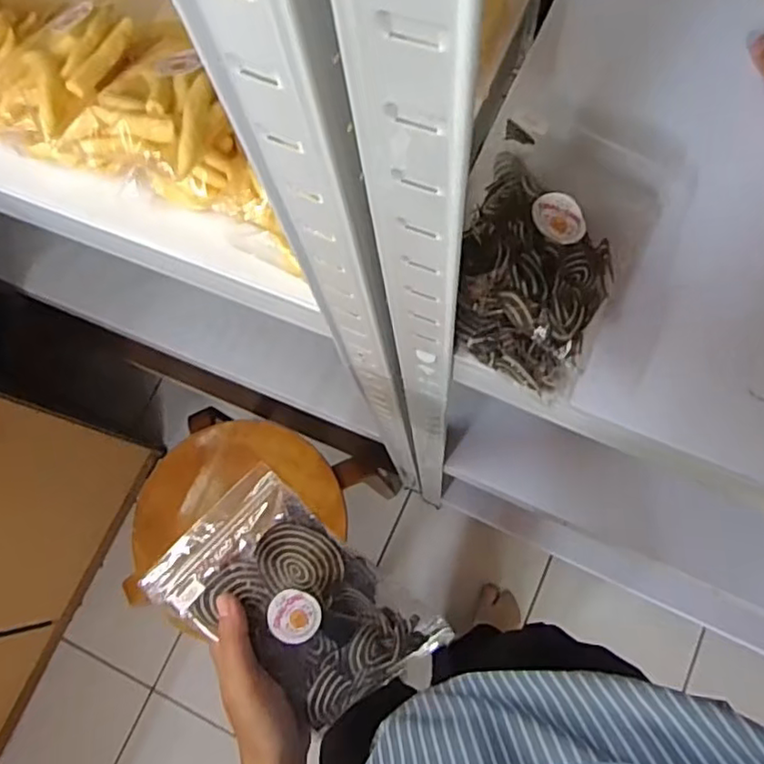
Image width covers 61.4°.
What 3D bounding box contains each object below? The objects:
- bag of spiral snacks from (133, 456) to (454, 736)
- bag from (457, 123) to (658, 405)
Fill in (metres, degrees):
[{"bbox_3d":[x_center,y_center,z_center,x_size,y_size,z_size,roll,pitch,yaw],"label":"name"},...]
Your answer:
[{"bbox_3d":[-0.048,0.131,0.378,0.148,0.038,0.092,44,81,-1],"label":"bag of spiral snacks"},{"bbox_3d":[0.088,-0.080,0.342,0.099,0.050,0.153,27,79,11],"label":"bag"}]

